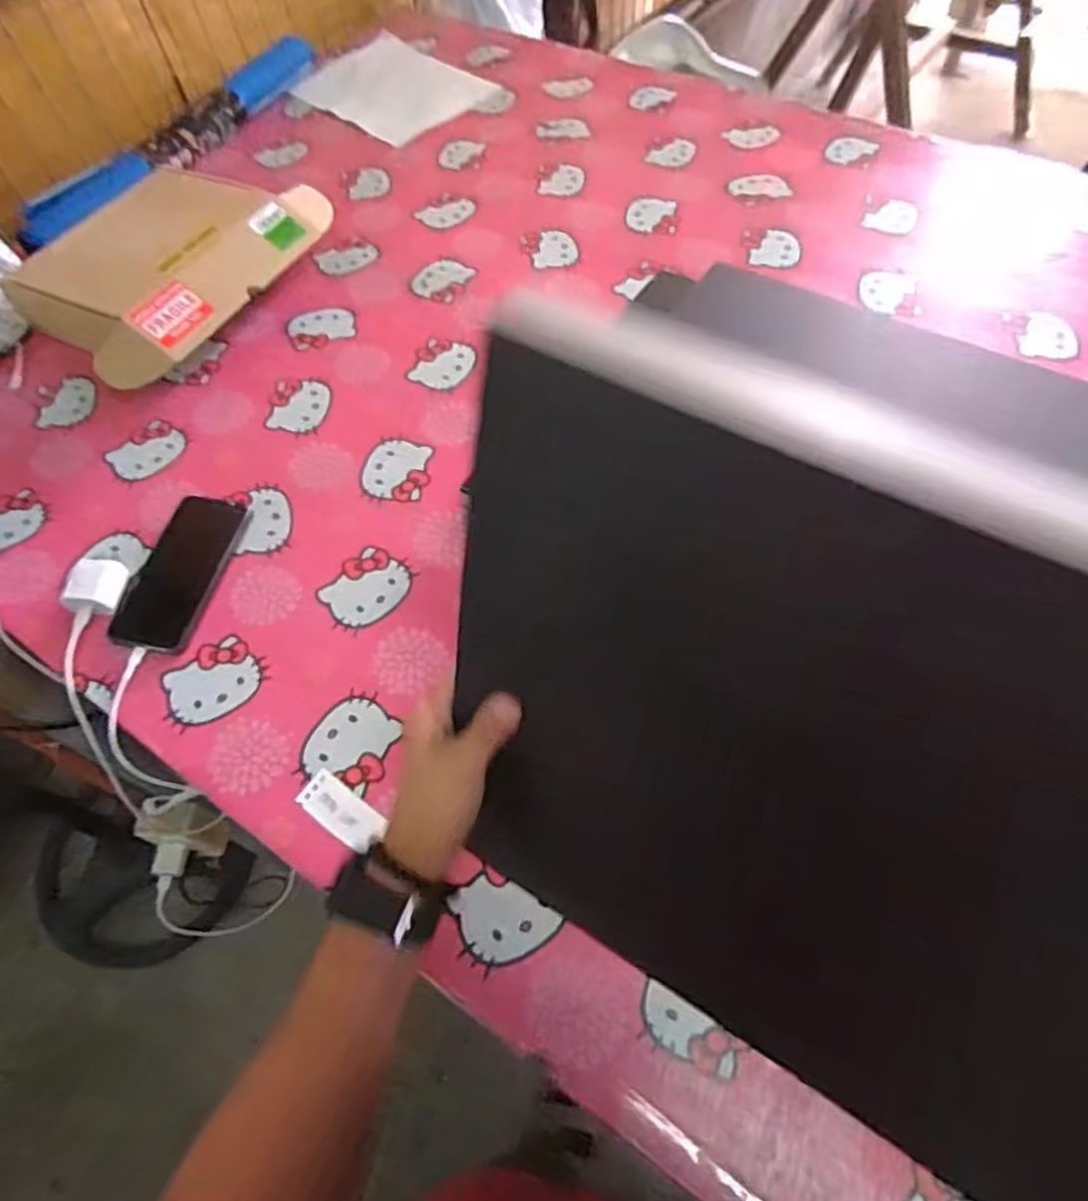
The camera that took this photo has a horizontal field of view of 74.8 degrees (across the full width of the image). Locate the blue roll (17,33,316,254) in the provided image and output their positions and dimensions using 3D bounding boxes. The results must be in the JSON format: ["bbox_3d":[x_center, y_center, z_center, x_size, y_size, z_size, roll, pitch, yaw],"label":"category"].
[{"bbox_3d":[-0.543,-0.698,1.073,0.071,0.062,0.590,21,64,15],"label":"blue roll"}]

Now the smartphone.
[{"bbox_3d":[-0.344,-0.028,0.678,0.080,0.008,0.161,13,66,3],"label":"smartphone"}]

